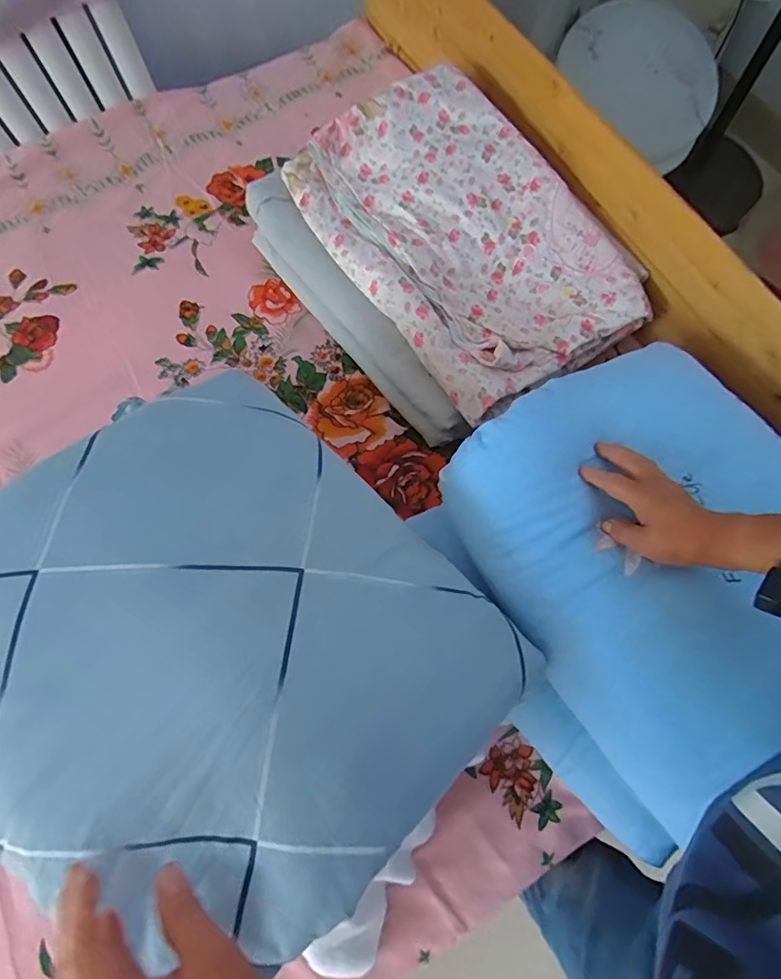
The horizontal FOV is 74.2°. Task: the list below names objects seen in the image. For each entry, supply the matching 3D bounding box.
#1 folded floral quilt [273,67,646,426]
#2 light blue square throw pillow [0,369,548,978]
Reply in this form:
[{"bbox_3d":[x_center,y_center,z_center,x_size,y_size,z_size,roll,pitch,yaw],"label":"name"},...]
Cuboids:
[{"bbox_3d":[0.116,-0.402,0.808,0.358,0.097,0.541,-35,78,-10],"label":"folded floral quilt"},{"bbox_3d":[-0.166,0.134,0.478,0.467,0.142,0.422,42,78,10],"label":"light blue square throw pillow"}]

